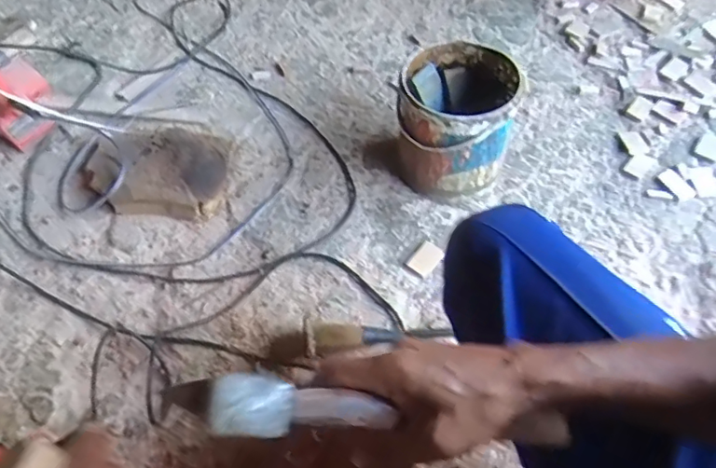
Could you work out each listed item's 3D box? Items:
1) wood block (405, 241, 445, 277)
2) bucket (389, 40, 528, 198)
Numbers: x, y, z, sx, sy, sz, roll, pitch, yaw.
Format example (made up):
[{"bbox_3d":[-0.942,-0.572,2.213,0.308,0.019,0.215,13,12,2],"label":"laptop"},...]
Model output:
[{"bbox_3d":[0.104,0.038,0.852,0.042,0.009,0.053,36,64,21],"label":"wood block"},{"bbox_3d":[0.151,-0.177,0.893,0.166,0.191,0.180,-1,56,1],"label":"bucket"}]

